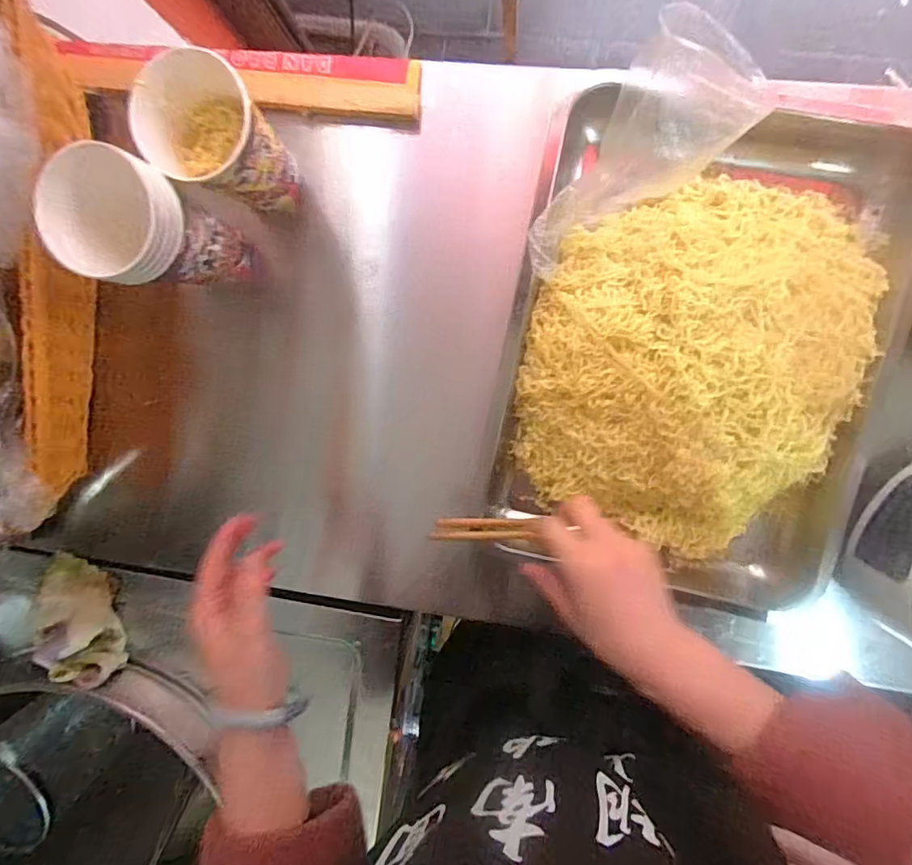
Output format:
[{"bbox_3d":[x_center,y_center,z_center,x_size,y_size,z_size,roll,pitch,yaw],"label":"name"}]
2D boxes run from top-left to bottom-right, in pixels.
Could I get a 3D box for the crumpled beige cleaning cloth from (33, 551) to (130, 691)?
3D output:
[{"bbox_3d":[-0.398,0.197,0.517,0.070,0.038,0.134,-11,96,7],"label":"crumpled beige cleaning cloth"}]

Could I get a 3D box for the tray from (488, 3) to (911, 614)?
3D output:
[{"bbox_3d":[0.196,-0.077,0.403,0.284,0.076,0.414,10,98,4],"label":"tray"}]

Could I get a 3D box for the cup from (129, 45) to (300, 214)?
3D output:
[{"bbox_3d":[-0.183,-0.232,0.400,0.081,0.106,0.081,1,98,6],"label":"cup"}]

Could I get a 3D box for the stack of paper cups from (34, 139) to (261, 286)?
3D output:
[{"bbox_3d":[-0.238,-0.157,0.403,0.081,0.142,0.081,20,99,3],"label":"stack of paper cups"}]

